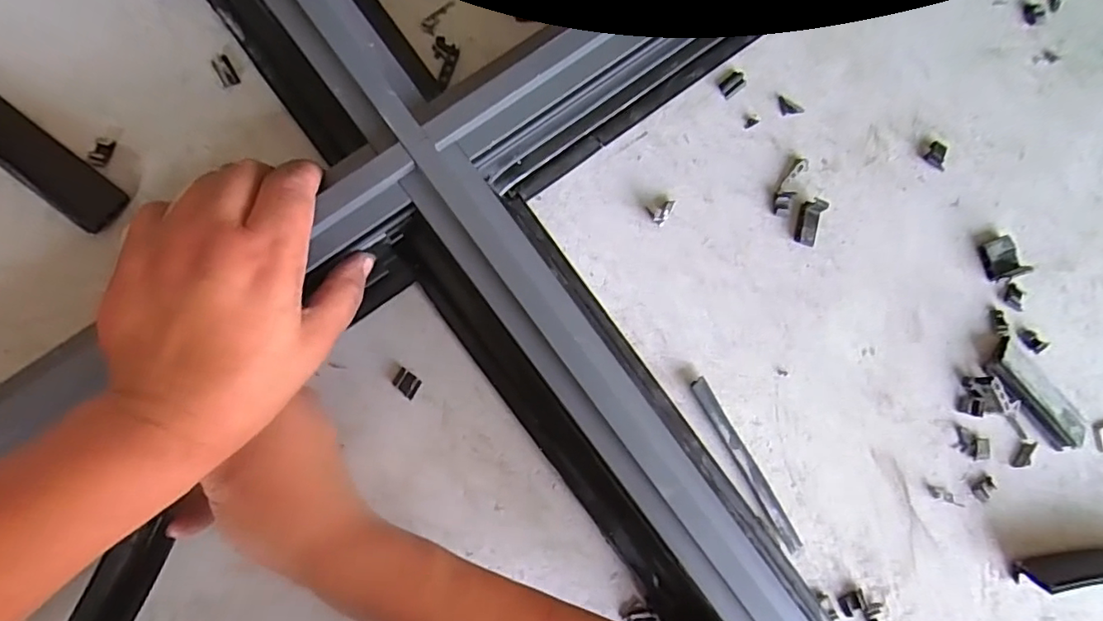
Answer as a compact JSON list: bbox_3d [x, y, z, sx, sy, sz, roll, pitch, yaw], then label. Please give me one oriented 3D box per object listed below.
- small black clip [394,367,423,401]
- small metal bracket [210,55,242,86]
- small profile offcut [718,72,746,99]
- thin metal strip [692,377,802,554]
[{"bbox_3d":[-0.089,0.044,0.346,0.018,0.004,0.012,41,83,-4],"label":"small black clip"},{"bbox_3d":[-0.197,-0.145,0.340,0.011,0.004,0.018,-29,91,-8],"label":"small metal bracket"},{"bbox_3d":[0.125,-0.155,0.387,0.018,0.004,0.013,-35,92,-8],"label":"small profile offcut"},{"bbox_3d":[0.128,0.101,0.370,0.012,0.008,0.129,-31,91,-8],"label":"thin metal strip"}]

